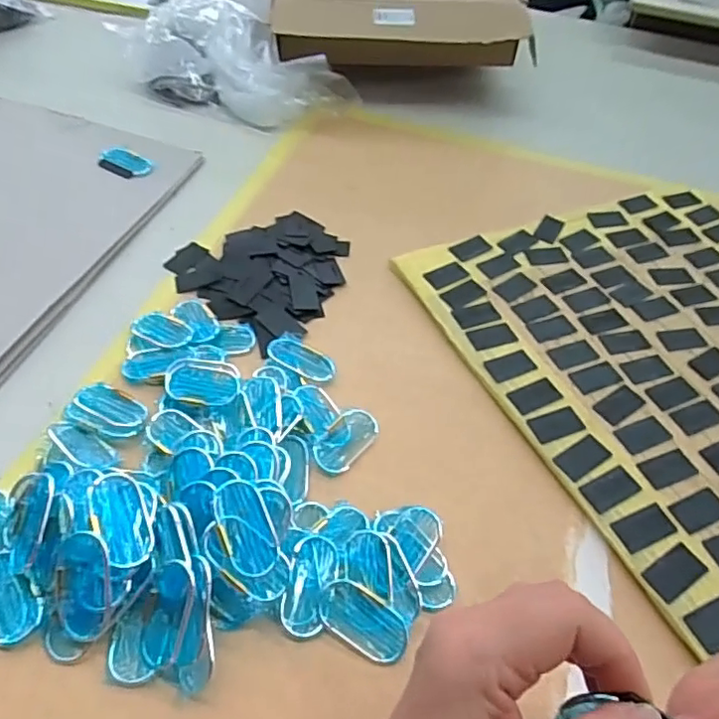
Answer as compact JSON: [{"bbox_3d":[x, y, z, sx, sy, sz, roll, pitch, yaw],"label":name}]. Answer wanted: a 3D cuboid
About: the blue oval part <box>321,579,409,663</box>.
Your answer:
[{"bbox_3d":[0.003,0.155,0.351,0.057,0.004,0.030,25,67,22],"label":"blue oval part"}]

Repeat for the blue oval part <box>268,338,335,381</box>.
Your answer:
[{"bbox_3d":[-0.048,0.000,0.489,0.058,0.004,0.031,27,46,6],"label":"blue oval part"}]

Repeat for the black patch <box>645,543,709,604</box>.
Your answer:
[{"bbox_3d":[0.208,0.139,0.388,0.043,0.004,0.021,-25,57,-23],"label":"black patch"}]

